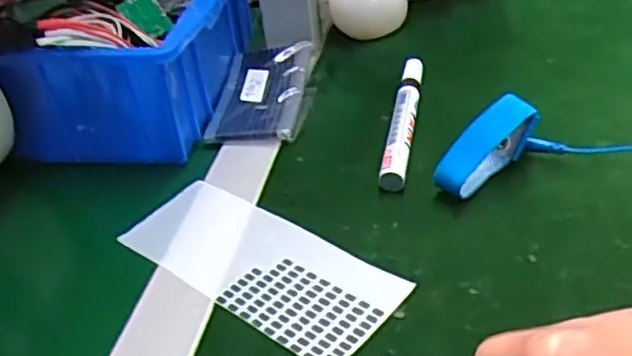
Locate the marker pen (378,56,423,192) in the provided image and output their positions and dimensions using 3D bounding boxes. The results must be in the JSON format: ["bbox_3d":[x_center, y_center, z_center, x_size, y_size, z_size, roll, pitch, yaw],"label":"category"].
[{"bbox_3d":[0.058,-0.041,0.442,0.017,0.017,0.143,3,37,13],"label":"marker pen"}]

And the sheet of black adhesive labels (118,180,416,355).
[{"bbox_3d":[-0.031,0.043,0.350,0.153,0.004,0.062,25,48,33],"label":"sheet of black adhesive labels"}]

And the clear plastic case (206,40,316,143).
[{"bbox_3d":[-0.042,-0.063,0.482,0.066,0.026,0.109,-1,37,8],"label":"clear plastic case"}]

